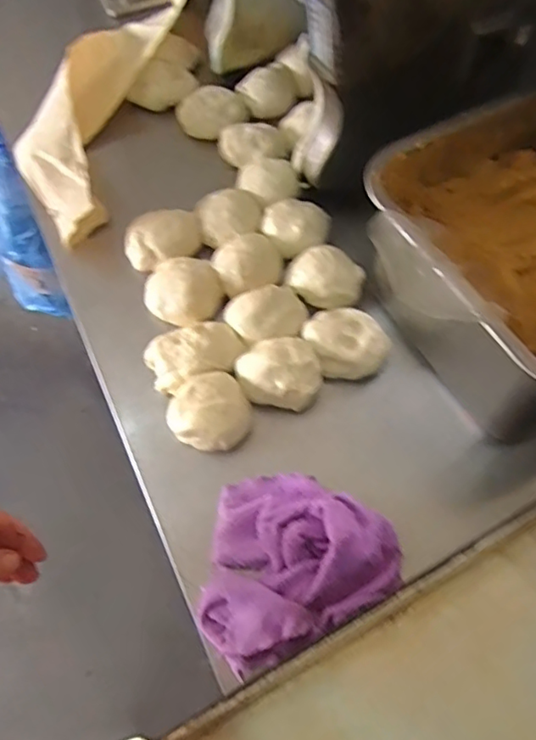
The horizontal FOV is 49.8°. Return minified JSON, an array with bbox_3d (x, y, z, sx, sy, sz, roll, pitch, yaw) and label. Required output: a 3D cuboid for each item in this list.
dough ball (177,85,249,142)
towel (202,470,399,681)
[{"bbox_3d":[-0.068,-0.311,0.704,0.084,0.039,0.058,-5,61,-2],"label":"dough ball"},{"bbox_3d":[0.011,0.138,0.450,0.158,0.045,0.137,-27,64,-13],"label":"towel"}]

